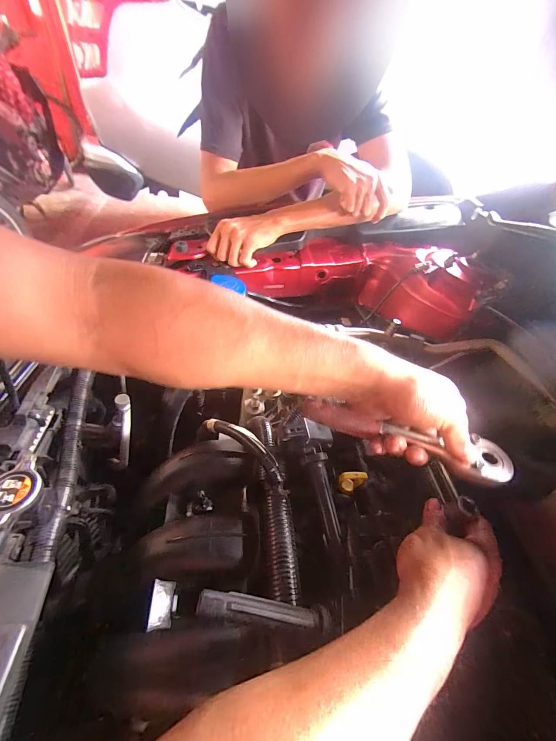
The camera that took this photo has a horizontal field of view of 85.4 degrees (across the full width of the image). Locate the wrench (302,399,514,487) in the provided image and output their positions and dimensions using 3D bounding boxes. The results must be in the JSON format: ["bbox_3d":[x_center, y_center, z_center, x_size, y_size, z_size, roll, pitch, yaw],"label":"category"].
[{"bbox_3d":[0.119,0.067,0.298,0.193,0.033,0.039,16,47,9],"label":"wrench"}]

